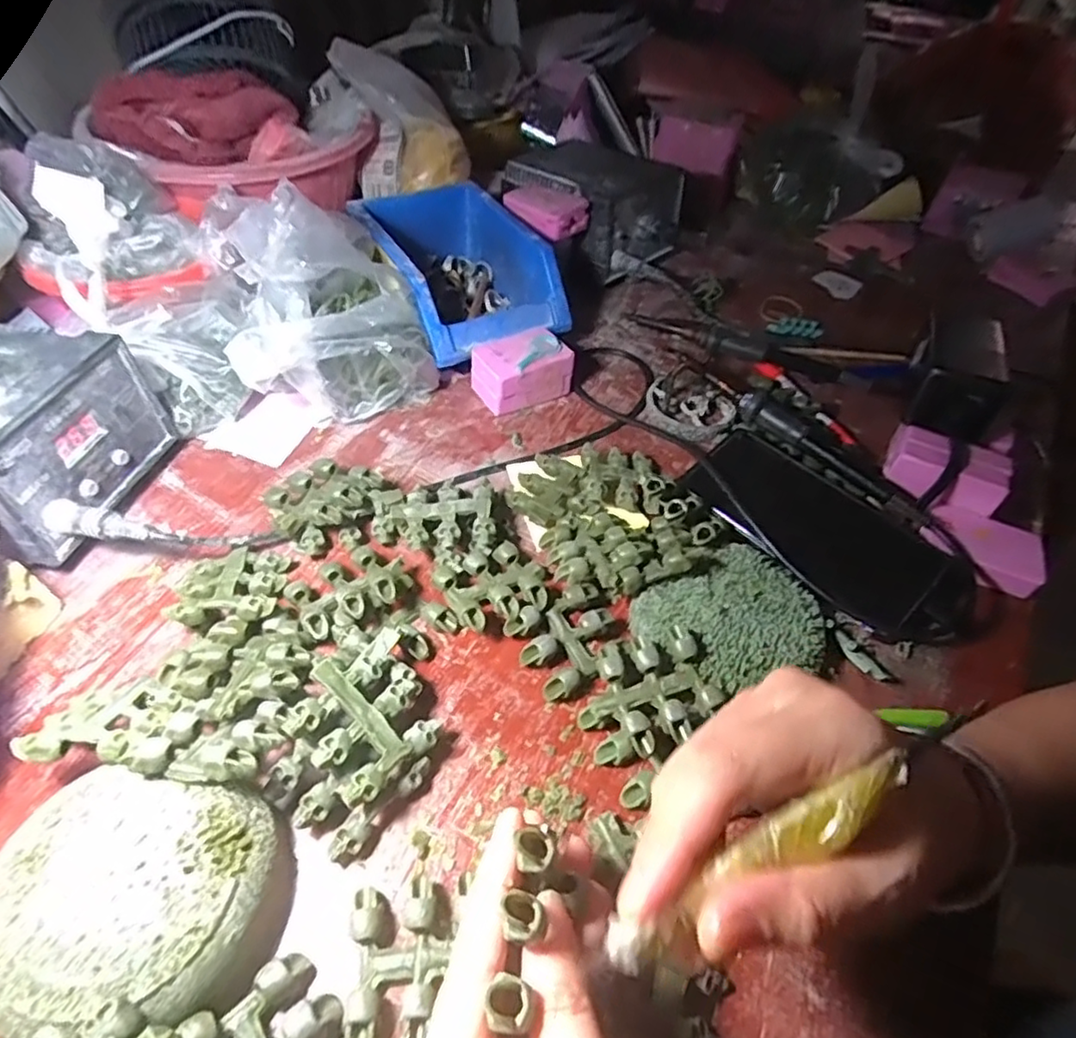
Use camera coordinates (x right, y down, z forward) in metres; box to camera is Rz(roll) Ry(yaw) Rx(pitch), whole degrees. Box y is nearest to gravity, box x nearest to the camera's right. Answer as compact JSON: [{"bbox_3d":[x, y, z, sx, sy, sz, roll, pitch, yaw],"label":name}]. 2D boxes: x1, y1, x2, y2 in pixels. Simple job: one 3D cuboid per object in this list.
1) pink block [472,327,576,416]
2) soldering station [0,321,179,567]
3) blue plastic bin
[{"bbox_3d":[-0.013,-0.115,0.502,0.068,0.043,0.045,-25,54,-24],"label":"pink block"},{"bbox_3d":[-0.322,-0.048,0.381,0.138,0.095,0.117,11,48,7],"label":"soldering station"},{"bbox_3d":[-0.070,-0.209,0.556,0.130,0.083,0.194,-23,53,-22],"label":"blue plastic bin"}]

